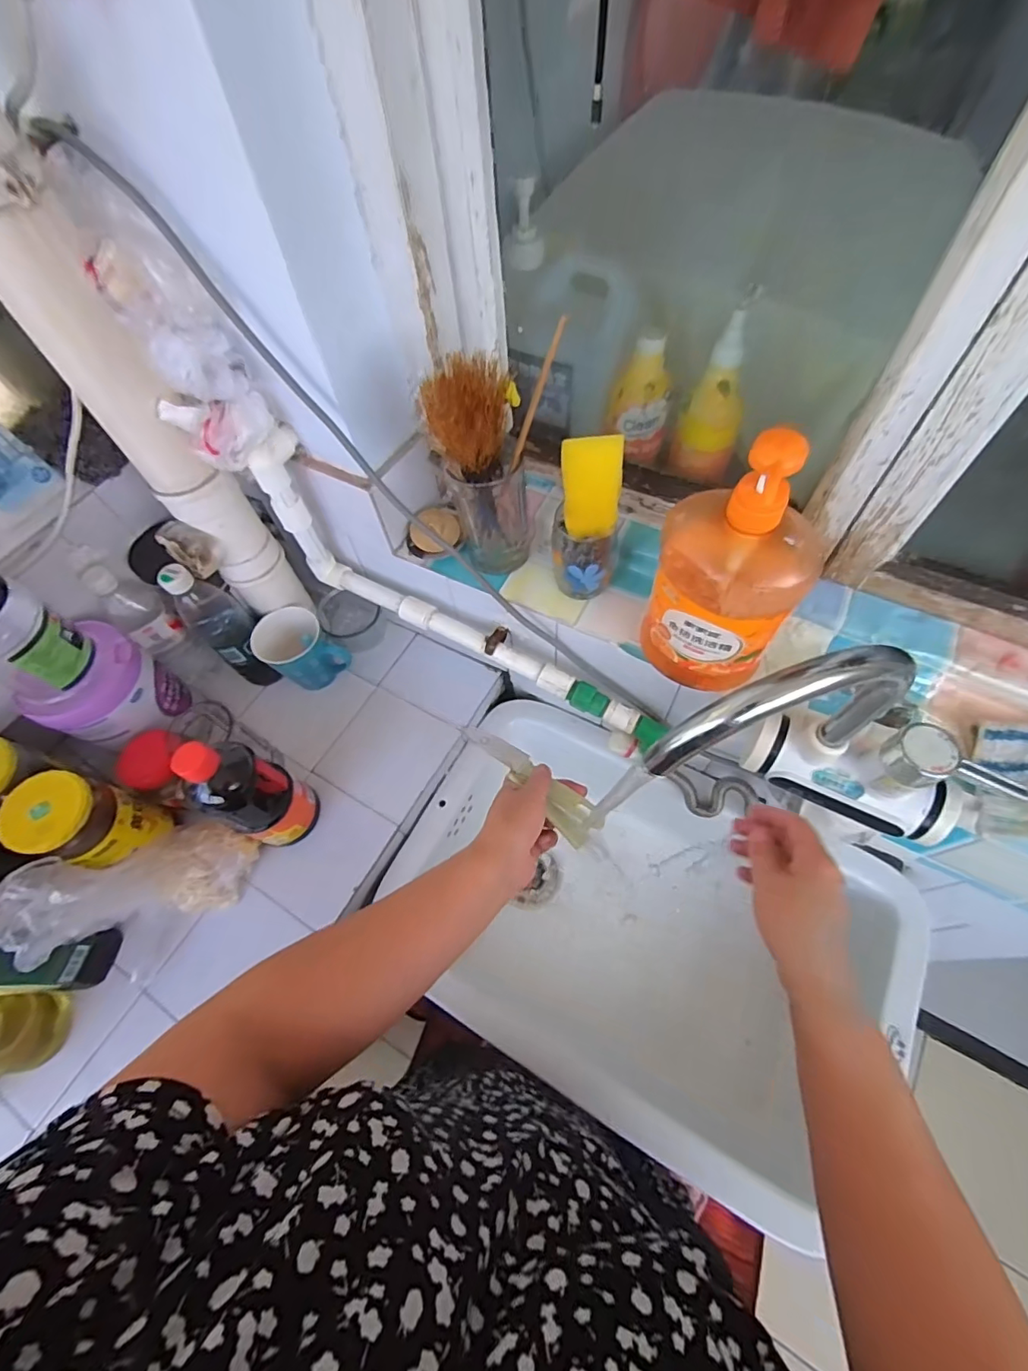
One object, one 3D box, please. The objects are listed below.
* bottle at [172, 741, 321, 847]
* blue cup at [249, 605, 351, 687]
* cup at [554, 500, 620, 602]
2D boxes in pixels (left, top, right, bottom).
[{"bbox_3d":[-0.296,0.121,0.596,0.068,0.210,0.079,25,66,16],"label":"bottle"},{"bbox_3d":[-0.290,-0.046,0.728,0.088,0.119,0.089,-2,62,3],"label":"blue cup"},{"bbox_3d":[0.079,-0.136,0.569,0.075,0.098,0.057,-8,62,0],"label":"cup"}]

